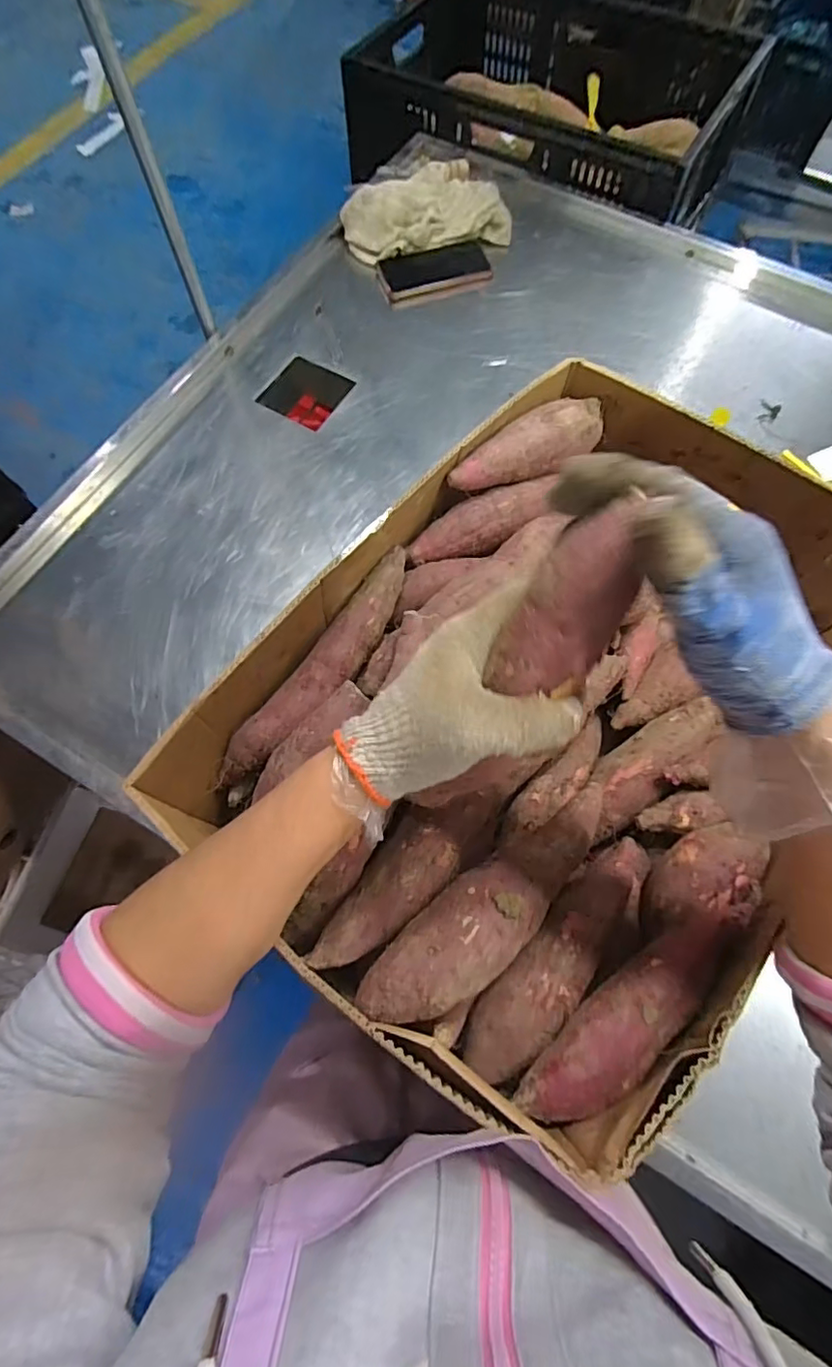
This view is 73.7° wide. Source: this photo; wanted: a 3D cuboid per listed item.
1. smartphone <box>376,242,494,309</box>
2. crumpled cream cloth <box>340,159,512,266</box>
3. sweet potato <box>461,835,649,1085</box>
[{"bbox_3d":[0.028,-0.607,0.820,0.165,0.007,0.075,-18,85,-8],"label":"smartphone"},{"bbox_3d":[0.013,-0.723,0.842,0.256,0.054,0.153,-14,71,-6],"label":"crumpled cream cloth"},{"bbox_3d":[0.105,0.186,0.393,0.192,0.052,0.050,-42,76,-14],"label":"sweet potato"}]

